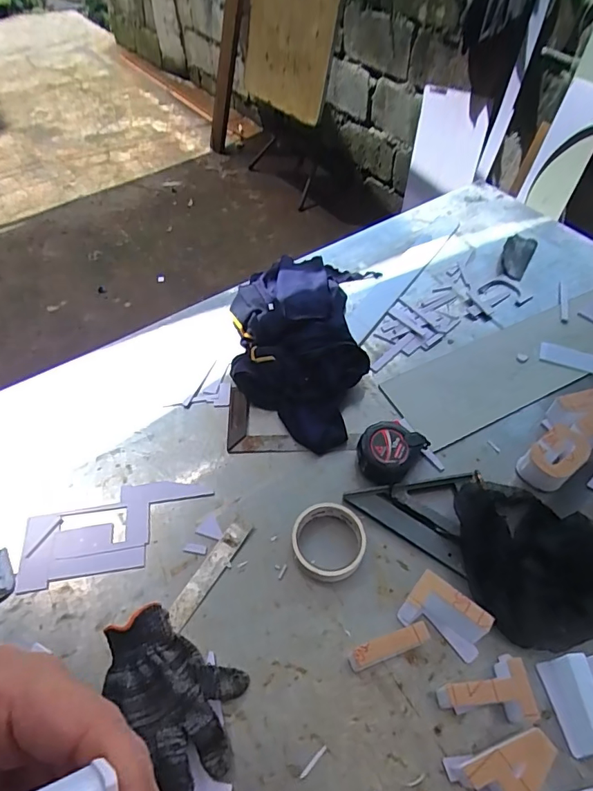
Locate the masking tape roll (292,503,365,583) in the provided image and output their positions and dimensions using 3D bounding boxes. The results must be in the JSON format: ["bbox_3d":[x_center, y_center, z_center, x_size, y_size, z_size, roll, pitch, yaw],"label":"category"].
[{"bbox_3d":[0.039,0.177,0.585,0.086,0.027,0.088,0,53,0],"label":"masking tape roll"}]

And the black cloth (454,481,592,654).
[{"bbox_3d":[0.301,0.190,0.567,0.194,0.049,0.183,-1,53,-1],"label":"black cloth"}]

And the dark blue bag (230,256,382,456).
[{"bbox_3d":[0.005,-0.112,0.777,0.223,0.069,0.409,3,53,2],"label":"dark blue bag"}]

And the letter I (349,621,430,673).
[{"bbox_3d":[0.098,0.266,0.510,0.081,0.047,0.018,-14,54,-11],"label":"letter I"}]

